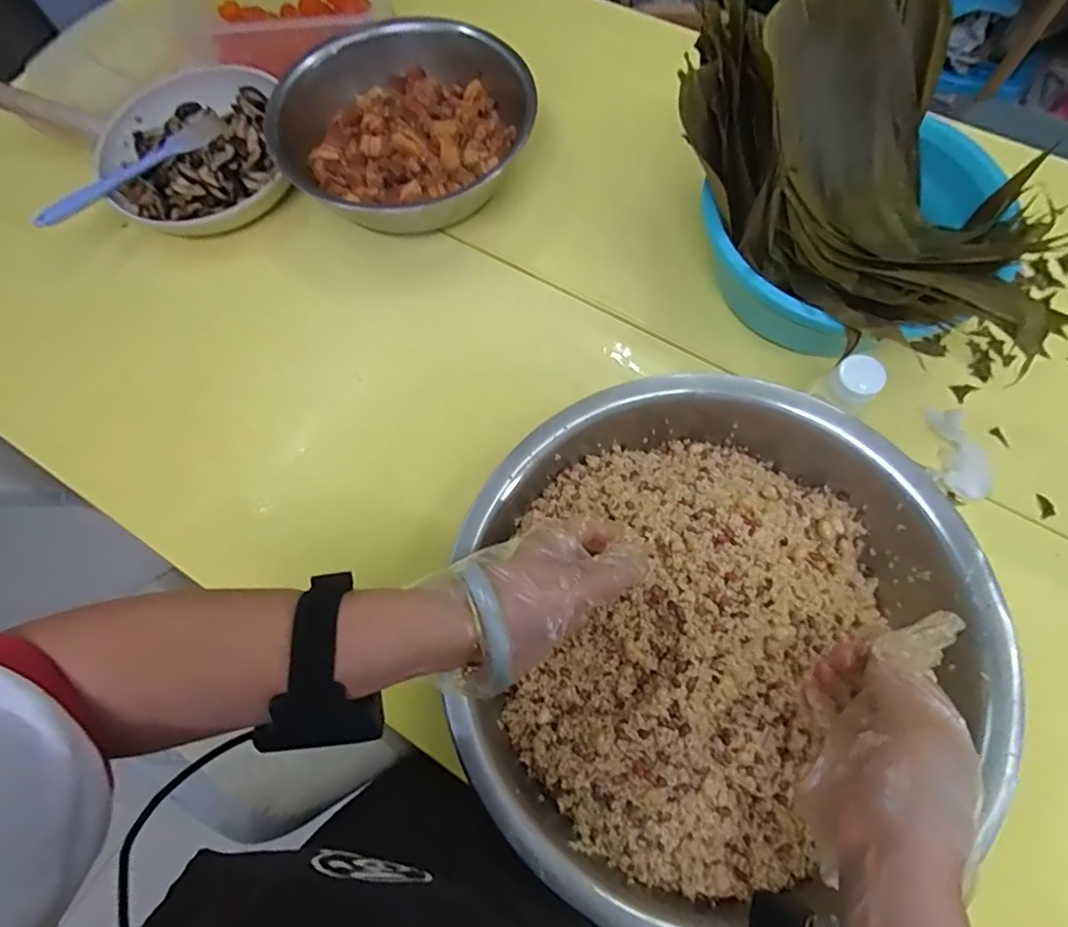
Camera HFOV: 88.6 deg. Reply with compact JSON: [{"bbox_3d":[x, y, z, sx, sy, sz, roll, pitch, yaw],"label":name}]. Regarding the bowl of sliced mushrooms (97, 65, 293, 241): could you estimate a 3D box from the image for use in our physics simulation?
[{"bbox_3d":[-0.490,-0.461,0.782,0.263,0.077,0.302,-11,69,-2],"label":"bowl of sliced mushrooms"}]

